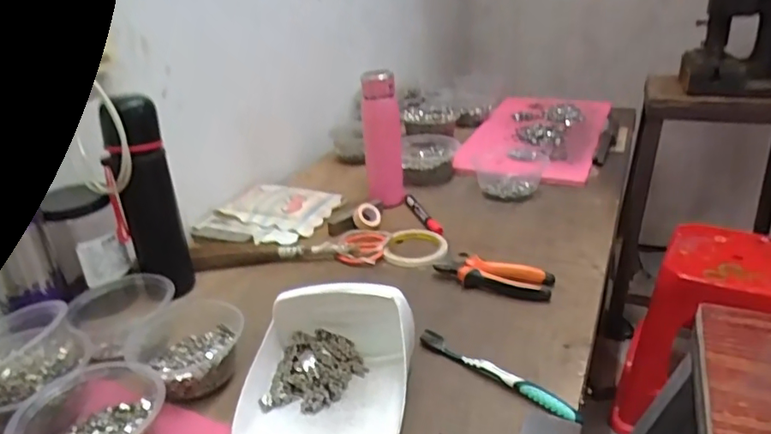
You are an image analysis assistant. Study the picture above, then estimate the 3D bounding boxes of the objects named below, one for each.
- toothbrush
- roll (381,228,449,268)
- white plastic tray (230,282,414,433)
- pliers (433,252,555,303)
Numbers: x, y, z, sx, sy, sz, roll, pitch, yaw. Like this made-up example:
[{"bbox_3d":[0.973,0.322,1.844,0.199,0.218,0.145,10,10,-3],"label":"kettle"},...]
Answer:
[{"bbox_3d":[0.110,0.156,0.557,0.181,0.011,0.018,19,33,37],"label":"toothbrush"},{"bbox_3d":[0.045,0.042,0.811,0.093,0.010,0.103,3,25,13],"label":"roll"},{"bbox_3d":[-0.054,0.135,0.527,0.149,0.086,0.174,2,26,9],"label":"white plastic tray"},{"bbox_3d":[0.140,0.072,0.718,0.147,0.025,0.063,10,28,23],"label":"pliers"}]

